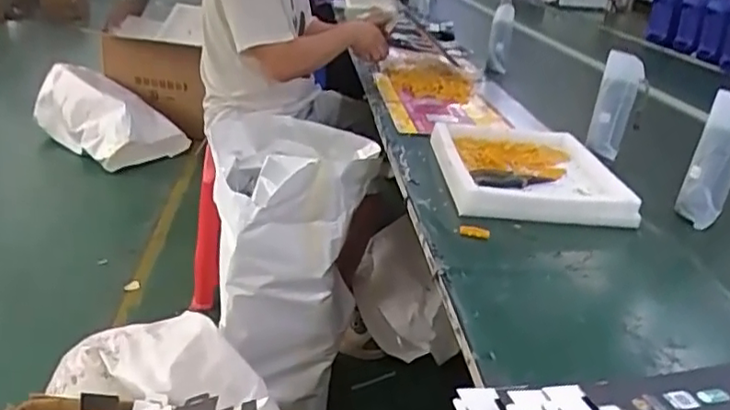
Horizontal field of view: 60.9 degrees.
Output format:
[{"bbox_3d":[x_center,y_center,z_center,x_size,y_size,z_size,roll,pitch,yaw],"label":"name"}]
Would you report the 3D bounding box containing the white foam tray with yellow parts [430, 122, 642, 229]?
[{"bbox_3d":[0.291,-0.067,1.136,0.314,0.063,0.362,3,25,-4],"label":"white foam tray with yellow parts"}]

